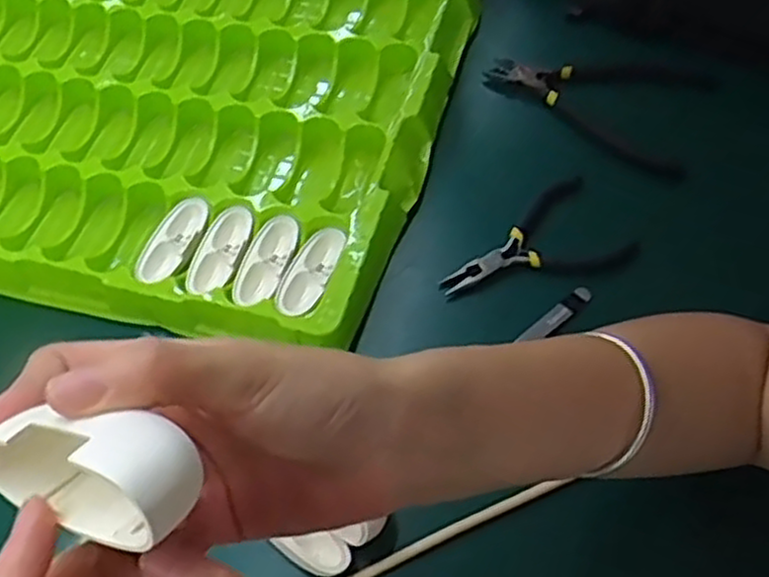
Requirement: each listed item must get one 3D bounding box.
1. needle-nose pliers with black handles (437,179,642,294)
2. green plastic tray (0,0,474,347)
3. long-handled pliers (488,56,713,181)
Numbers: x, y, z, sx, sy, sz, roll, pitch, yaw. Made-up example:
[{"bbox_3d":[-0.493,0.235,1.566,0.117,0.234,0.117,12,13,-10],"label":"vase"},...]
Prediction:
[{"bbox_3d":[0.090,-0.019,0.473,0.109,0.019,0.059,-29,61,-12],"label":"needle-nose pliers with black handles"},{"bbox_3d":[-0.247,-0.191,0.601,0.603,0.047,0.411,13,61,13],"label":"green plastic tray"},{"bbox_3d":[0.146,-0.134,0.542,0.145,0.020,0.089,19,69,8],"label":"long-handled pliers"}]

